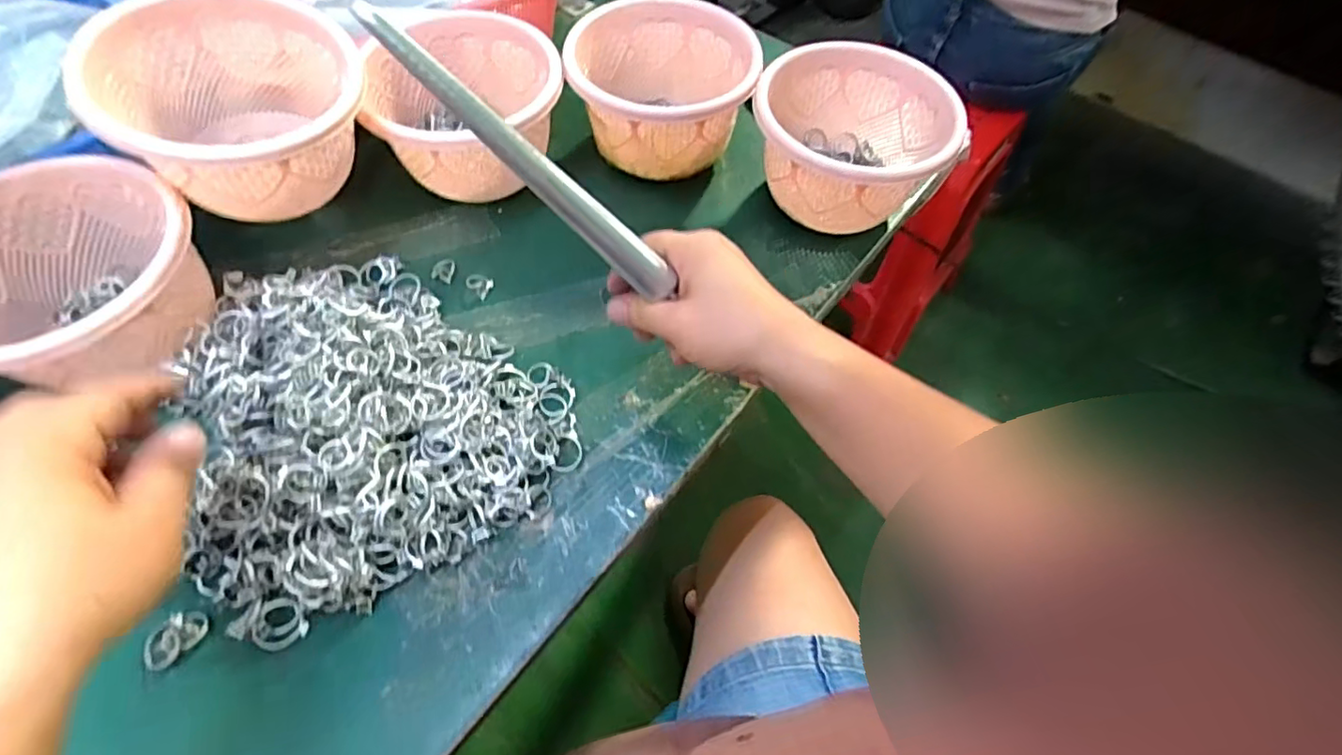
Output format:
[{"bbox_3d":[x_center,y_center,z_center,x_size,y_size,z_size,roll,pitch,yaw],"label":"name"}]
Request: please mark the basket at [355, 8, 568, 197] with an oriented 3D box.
[{"bbox_3d":[-0.144,-0.203,0.476,0.124,0.086,0.136,4,59,-1],"label":"basket"}]

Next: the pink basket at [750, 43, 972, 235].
[{"bbox_3d":[0.136,-0.179,0.462,0.138,0.076,0.127,2,59,-2],"label":"pink basket"}]

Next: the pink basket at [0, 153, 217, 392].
[{"bbox_3d":[-0.359,-0.054,0.368,0.140,0.070,0.142,24,60,11],"label":"pink basket"}]

